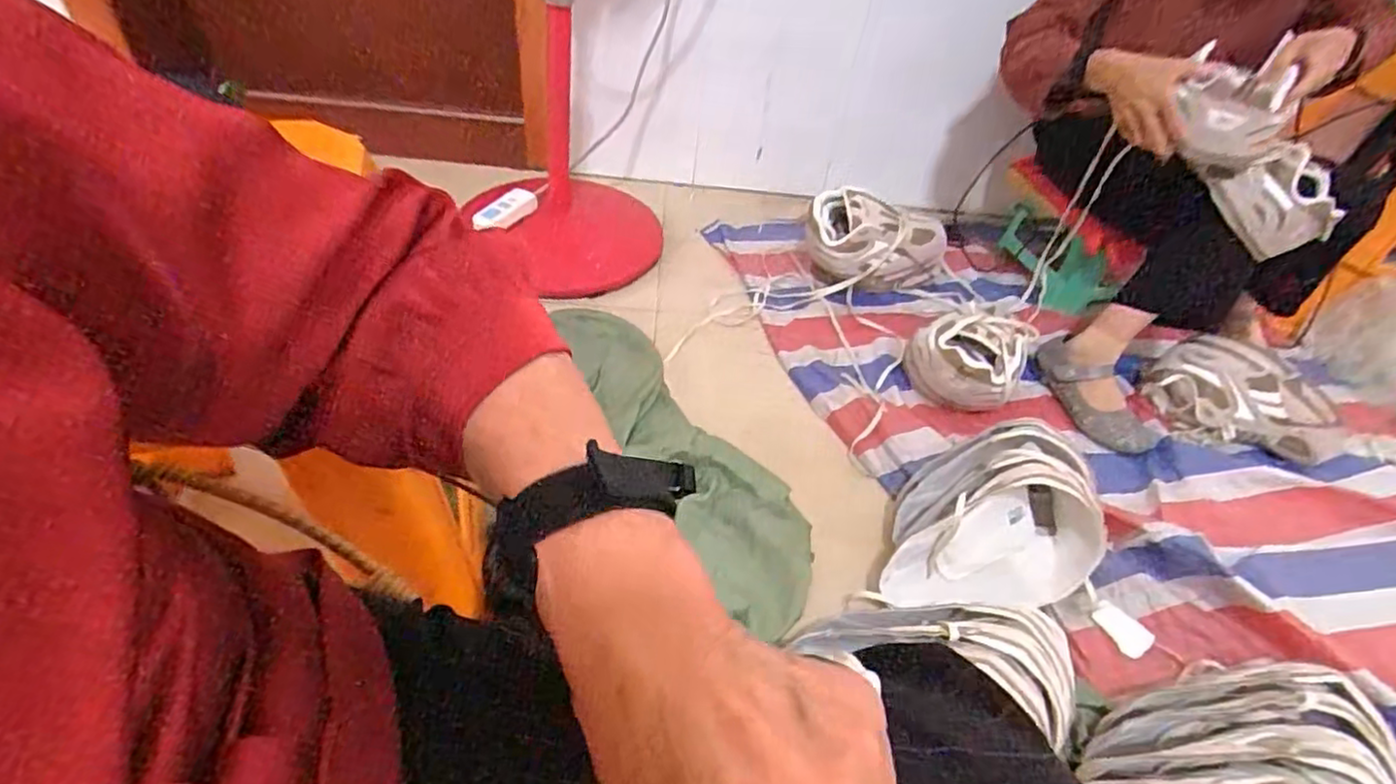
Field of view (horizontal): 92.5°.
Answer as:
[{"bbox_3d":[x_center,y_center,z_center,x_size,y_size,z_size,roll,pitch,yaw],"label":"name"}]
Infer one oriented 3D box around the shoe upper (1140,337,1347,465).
[{"bbox_3d":[0.872,0.015,1.043,0.280,0.141,0.109,17,45,9],"label":"shoe upper"}]

